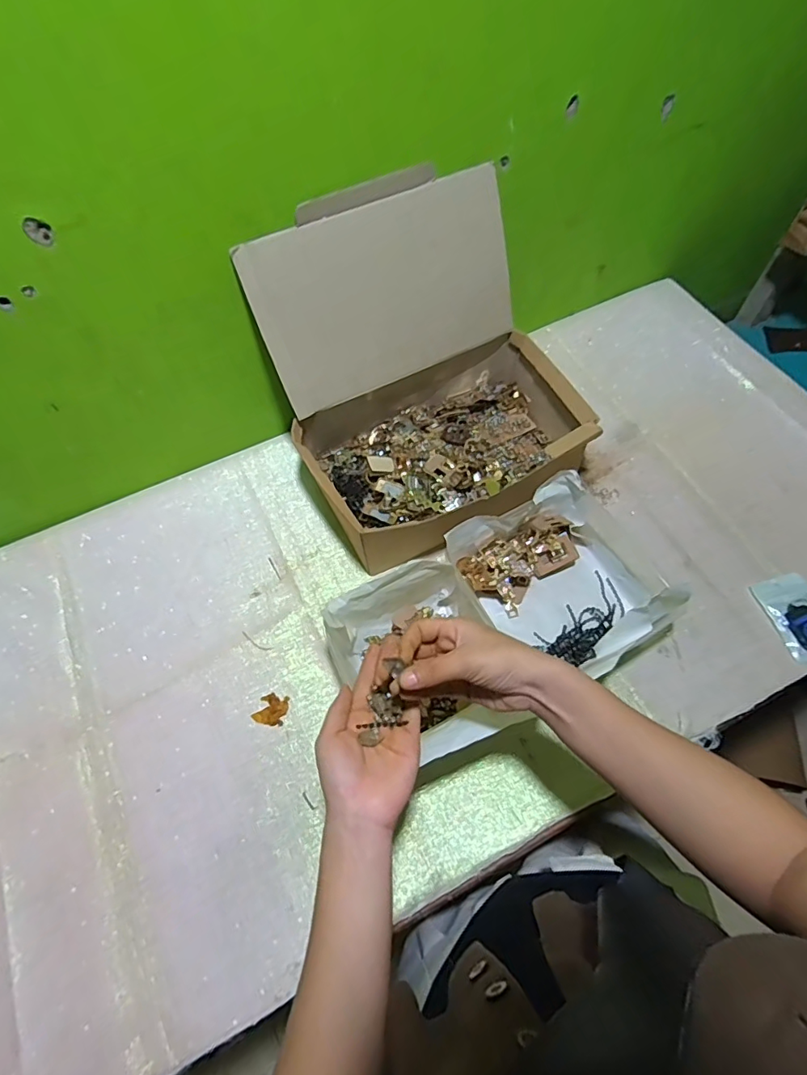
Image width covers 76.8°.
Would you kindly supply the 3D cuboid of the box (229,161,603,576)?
[{"bbox_3d":[0.035,-0.178,0.603,0.330,0.276,0.311,-25,64,-10],"label":"box"}]

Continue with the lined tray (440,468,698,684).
[{"bbox_3d":[0.184,0.048,0.584,0.197,0.087,0.204,-29,65,-12],"label":"lined tray"}]

